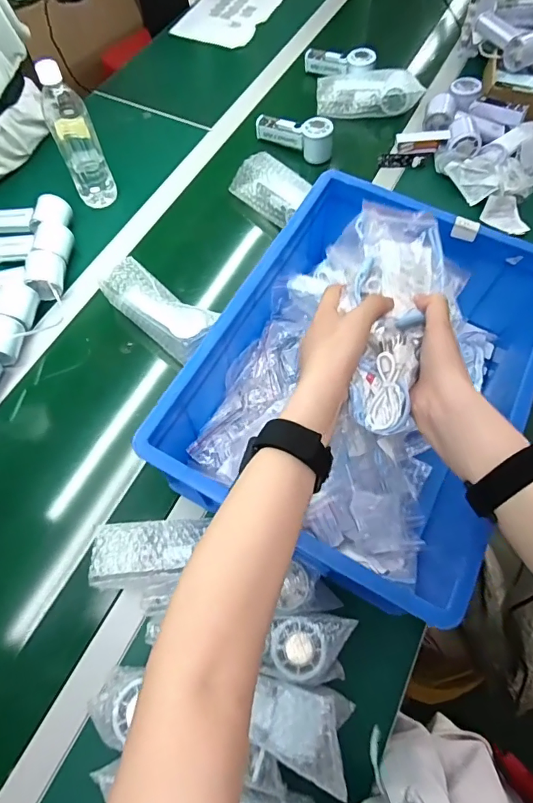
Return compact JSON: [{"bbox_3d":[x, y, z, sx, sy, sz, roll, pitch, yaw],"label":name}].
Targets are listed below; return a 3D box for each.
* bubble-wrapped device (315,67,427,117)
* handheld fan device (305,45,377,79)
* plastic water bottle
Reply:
[{"bbox_3d":[0.207,-0.640,0.907,0.202,0.056,0.102,3,65,-1],"label":"bubble-wrapped device"},{"bbox_3d":[0.154,-0.717,0.935,0.157,0.043,0.053,17,64,21],"label":"handheld fan device"},{"bbox_3d":[-0.311,-0.434,0.722,0.065,0.223,0.077,-24,68,-14],"label":"plastic water bottle"}]

